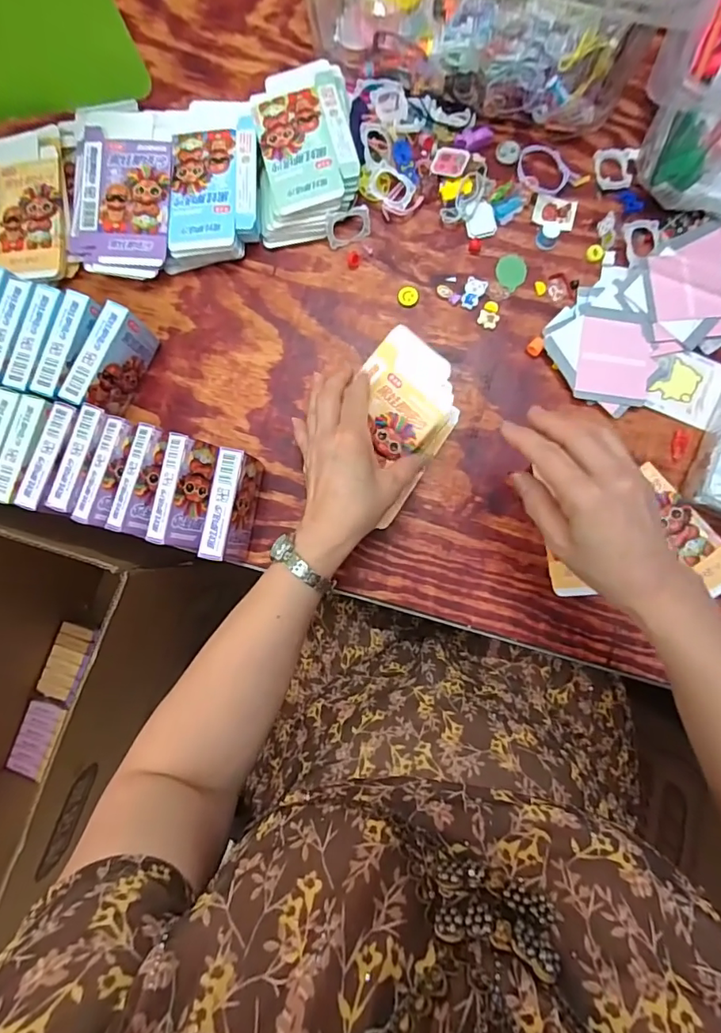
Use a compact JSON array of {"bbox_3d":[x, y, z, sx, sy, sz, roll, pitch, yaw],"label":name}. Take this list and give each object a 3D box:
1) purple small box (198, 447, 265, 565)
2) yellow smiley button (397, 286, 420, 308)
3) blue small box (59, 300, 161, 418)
[{"bbox_3d":[-0.109,-0.007,0.443,0.025,0.066,0.091,11,84,3],"label":"purple small box"},{"bbox_3d":[0.046,-0.210,0.487,0.020,0.004,0.020,7,84,2],"label":"yellow smiley button"},{"bbox_3d":[-0.220,-0.135,0.458,0.026,0.067,0.091,26,85,4],"label":"blue small box"}]

